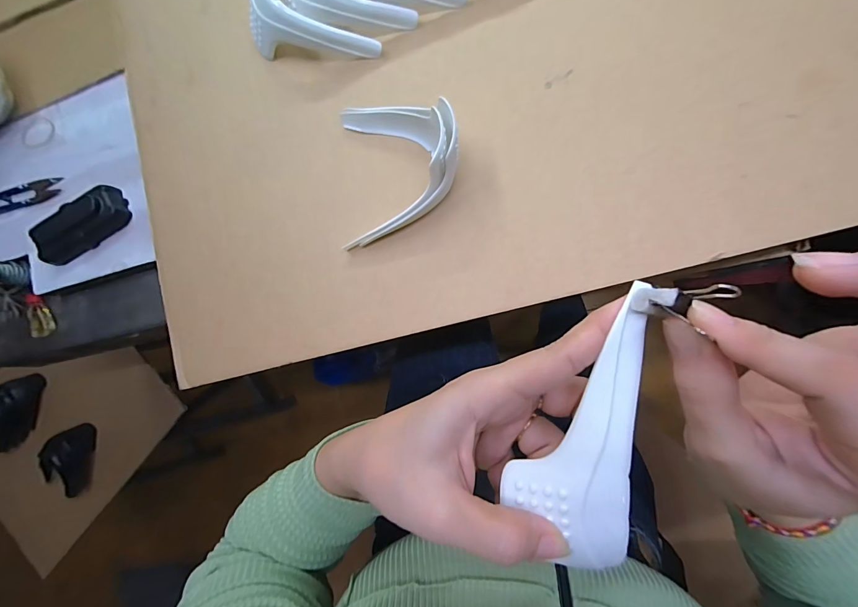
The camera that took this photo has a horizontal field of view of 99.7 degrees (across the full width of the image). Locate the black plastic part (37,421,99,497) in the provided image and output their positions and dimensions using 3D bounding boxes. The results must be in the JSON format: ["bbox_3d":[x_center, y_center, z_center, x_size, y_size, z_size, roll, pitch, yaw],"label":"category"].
[{"bbox_3d":[-0.722,0.311,0.721,0.097,0.032,0.141,7,86,9],"label":"black plastic part"}]

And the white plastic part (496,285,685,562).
[{"bbox_3d":[0.068,0.050,0.149,0.052,0.016,0.118,16,94,9],"label":"white plastic part"}]

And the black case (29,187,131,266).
[{"bbox_3d":[-0.397,-0.088,0.412,0.112,0.024,0.044,-31,81,4],"label":"black case"}]

